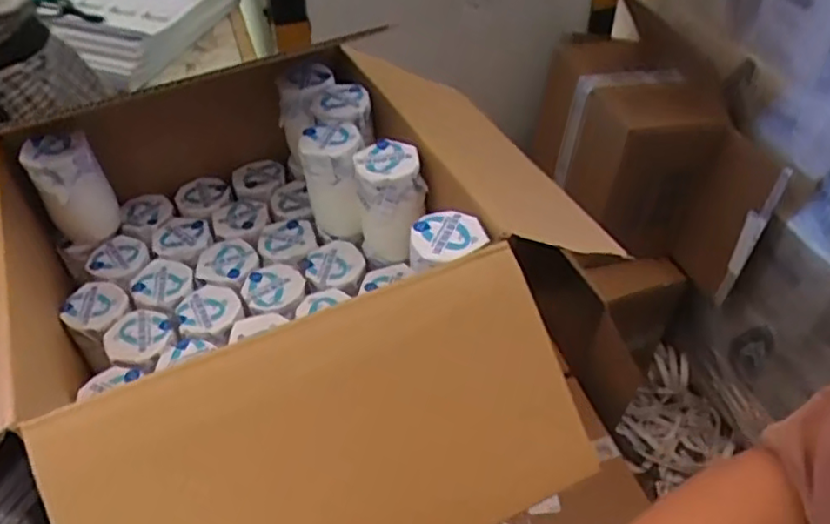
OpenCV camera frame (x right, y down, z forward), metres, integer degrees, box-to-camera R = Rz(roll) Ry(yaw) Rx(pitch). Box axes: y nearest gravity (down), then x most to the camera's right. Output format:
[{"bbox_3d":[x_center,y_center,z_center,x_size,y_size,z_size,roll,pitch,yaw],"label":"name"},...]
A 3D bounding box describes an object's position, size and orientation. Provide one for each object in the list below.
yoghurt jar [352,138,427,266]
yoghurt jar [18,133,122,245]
[{"bbox_3d":[-0.020,-0.045,0.570,0.055,0.108,0.054,-3,45,-2],"label":"yoghurt jar"},{"bbox_3d":[-0.307,-0.064,0.602,0.054,0.101,0.046,-23,49,-21],"label":"yoghurt jar"}]

